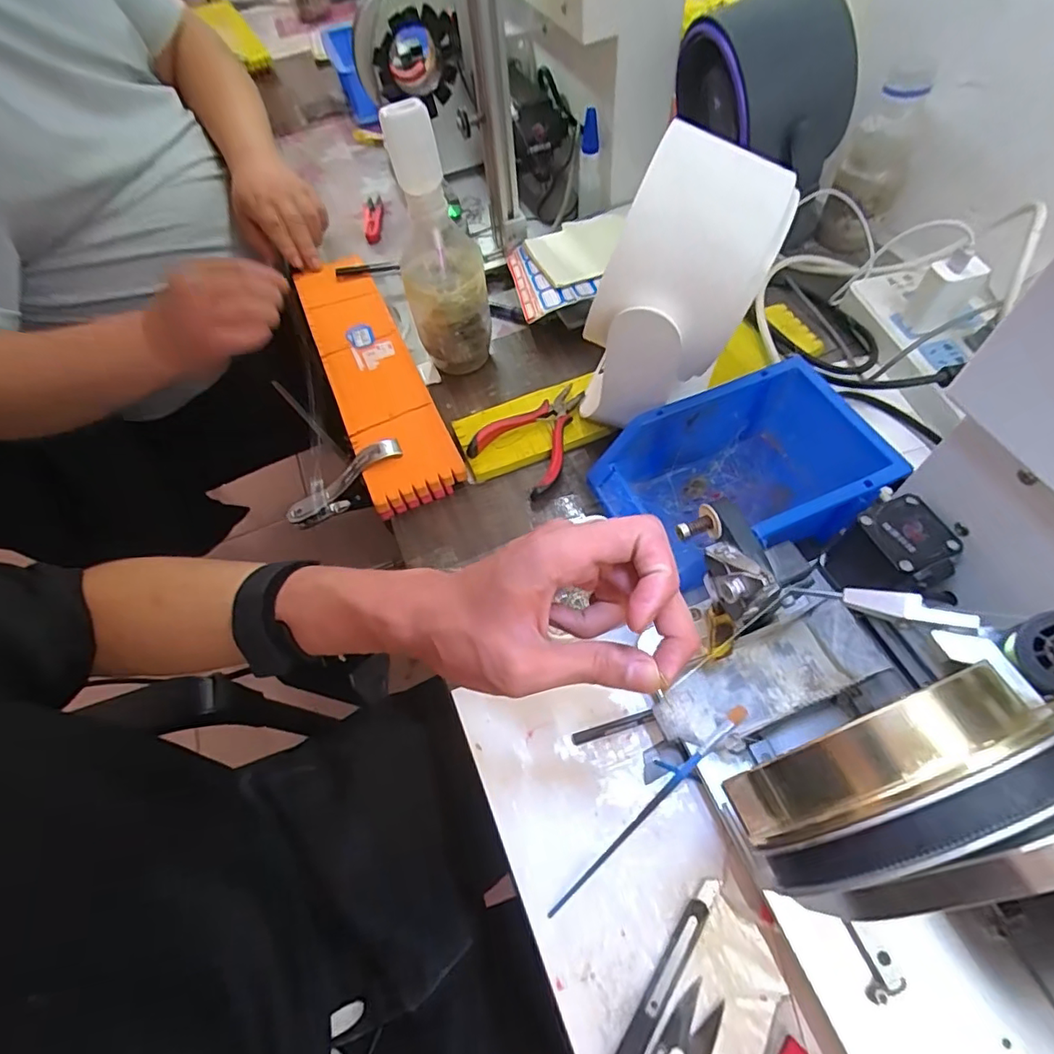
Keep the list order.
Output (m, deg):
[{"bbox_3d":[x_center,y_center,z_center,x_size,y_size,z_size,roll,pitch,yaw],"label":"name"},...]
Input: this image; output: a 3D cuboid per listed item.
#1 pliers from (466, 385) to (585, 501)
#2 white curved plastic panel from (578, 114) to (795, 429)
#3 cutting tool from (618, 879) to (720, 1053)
[{"bbox_3d":[0.010,-0.087,0.481,0.074,0.014,0.108,30,66,20],"label":"pliers"},{"bbox_3d":[0.102,-0.151,0.403,0.116,0.205,0.093,21,63,16],"label":"white curved plastic panel"},{"bbox_3d":[0.066,0.255,0.290,0.013,0.010,0.141,31,66,20],"label":"cutting tool"}]

